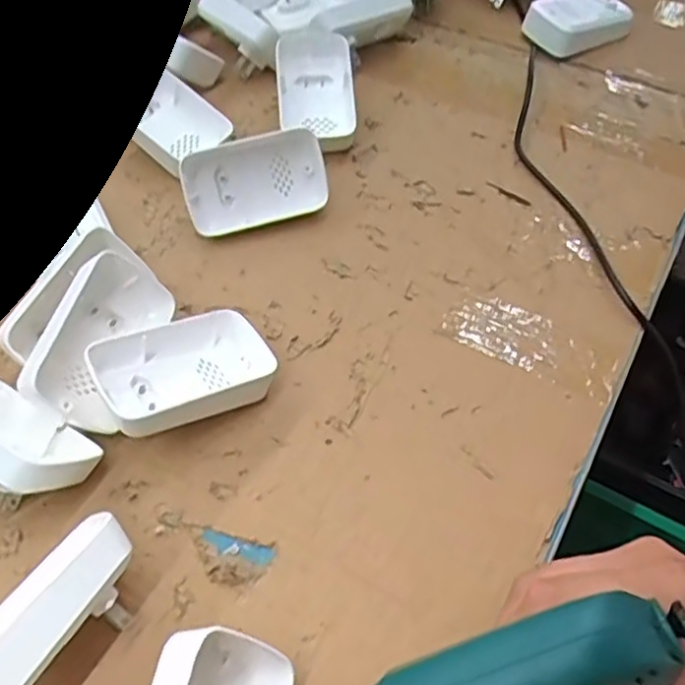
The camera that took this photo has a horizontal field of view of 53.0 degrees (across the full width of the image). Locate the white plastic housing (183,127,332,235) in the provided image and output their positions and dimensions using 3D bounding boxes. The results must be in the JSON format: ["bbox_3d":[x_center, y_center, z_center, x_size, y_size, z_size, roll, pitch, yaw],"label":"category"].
[{"bbox_3d":[-0.062,-0.113,0.482,0.096,0.018,0.060,-15,98,-6],"label":"white plastic housing"}]

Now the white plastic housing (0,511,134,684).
[{"bbox_3d":[-0.123,0.124,0.300,0.035,0.053,0.091,25,57,18],"label":"white plastic housing"}]

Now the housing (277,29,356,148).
[{"bbox_3d":[-0.022,-0.199,0.543,0.060,0.034,0.104,-3,74,-5],"label":"housing"}]

